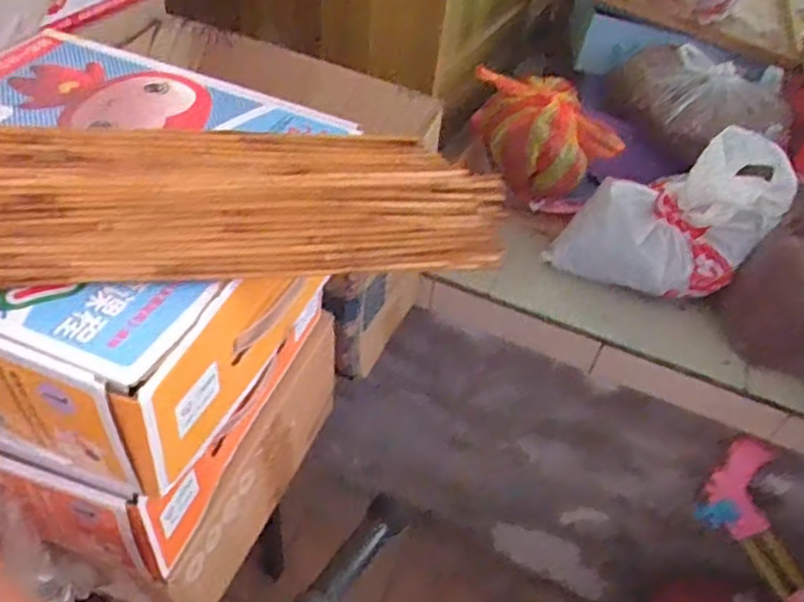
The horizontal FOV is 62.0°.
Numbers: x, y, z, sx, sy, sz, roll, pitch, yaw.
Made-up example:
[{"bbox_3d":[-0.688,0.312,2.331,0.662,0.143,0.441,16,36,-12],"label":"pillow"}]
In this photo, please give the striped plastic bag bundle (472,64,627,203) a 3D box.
[{"bbox_3d":[0.213,-0.275,1.048,0.200,0.129,0.201,4,44,-4],"label":"striped plastic bag bundle"}]

